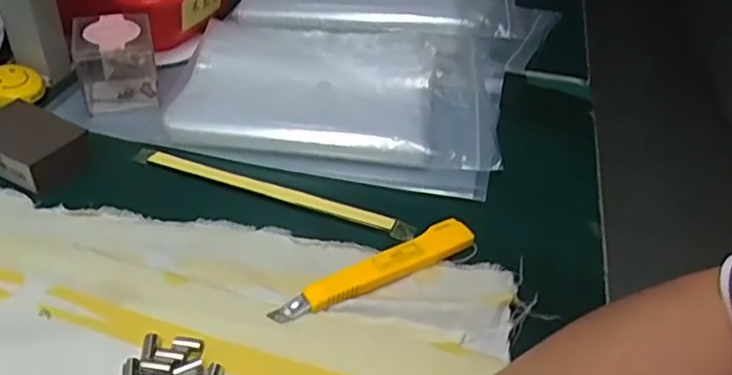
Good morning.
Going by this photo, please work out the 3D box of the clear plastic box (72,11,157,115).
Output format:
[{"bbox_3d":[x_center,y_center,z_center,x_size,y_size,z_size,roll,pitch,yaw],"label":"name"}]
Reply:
[{"bbox_3d":[-0.189,-0.100,0.480,0.057,0.043,0.059,-8,42,-17],"label":"clear plastic box"}]

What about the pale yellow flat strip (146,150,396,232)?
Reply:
[{"bbox_3d":[-0.066,-0.001,0.418,0.176,0.004,0.013,17,41,13],"label":"pale yellow flat strip"}]

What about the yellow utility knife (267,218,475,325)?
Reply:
[{"bbox_3d":[0.008,0.048,0.366,0.131,0.010,0.019,-21,47,-29],"label":"yellow utility knife"}]

